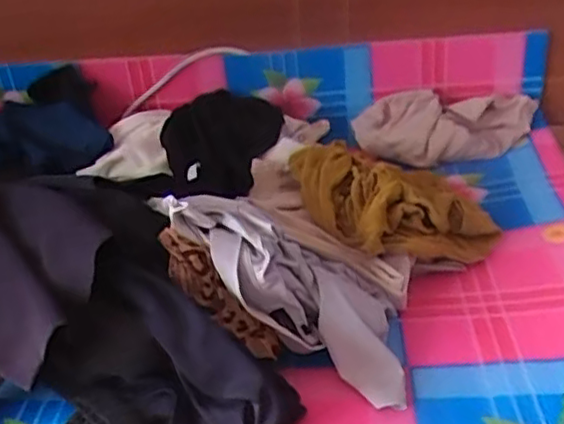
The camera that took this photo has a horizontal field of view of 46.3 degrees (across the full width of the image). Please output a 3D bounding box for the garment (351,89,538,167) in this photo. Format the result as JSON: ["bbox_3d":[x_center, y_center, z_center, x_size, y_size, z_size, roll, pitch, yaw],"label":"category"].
[{"bbox_3d":[0.259,-0.130,1.052,0.286,0.084,0.145,2,33,11],"label":"garment"}]

